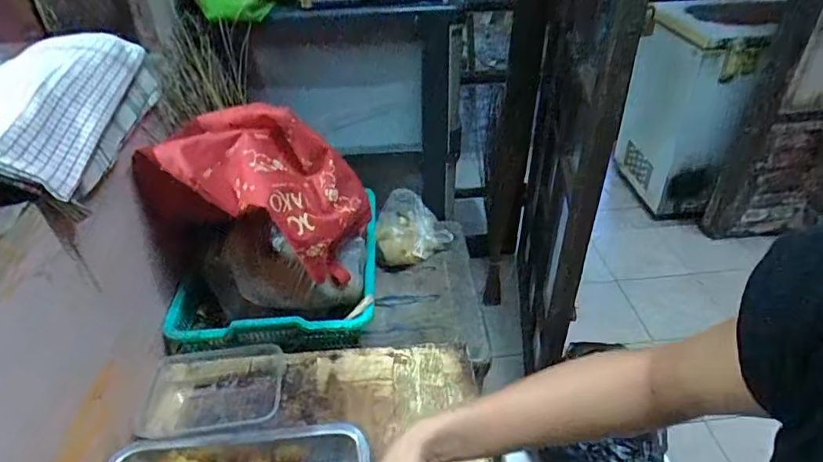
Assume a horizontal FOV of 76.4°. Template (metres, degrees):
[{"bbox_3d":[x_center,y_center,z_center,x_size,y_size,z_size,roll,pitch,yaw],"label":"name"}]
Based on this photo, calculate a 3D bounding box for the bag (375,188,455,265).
[{"bbox_3d":[0.003,0.005,1.004,0.139,0.135,0.084,2,37,5],"label":"bag"}]

